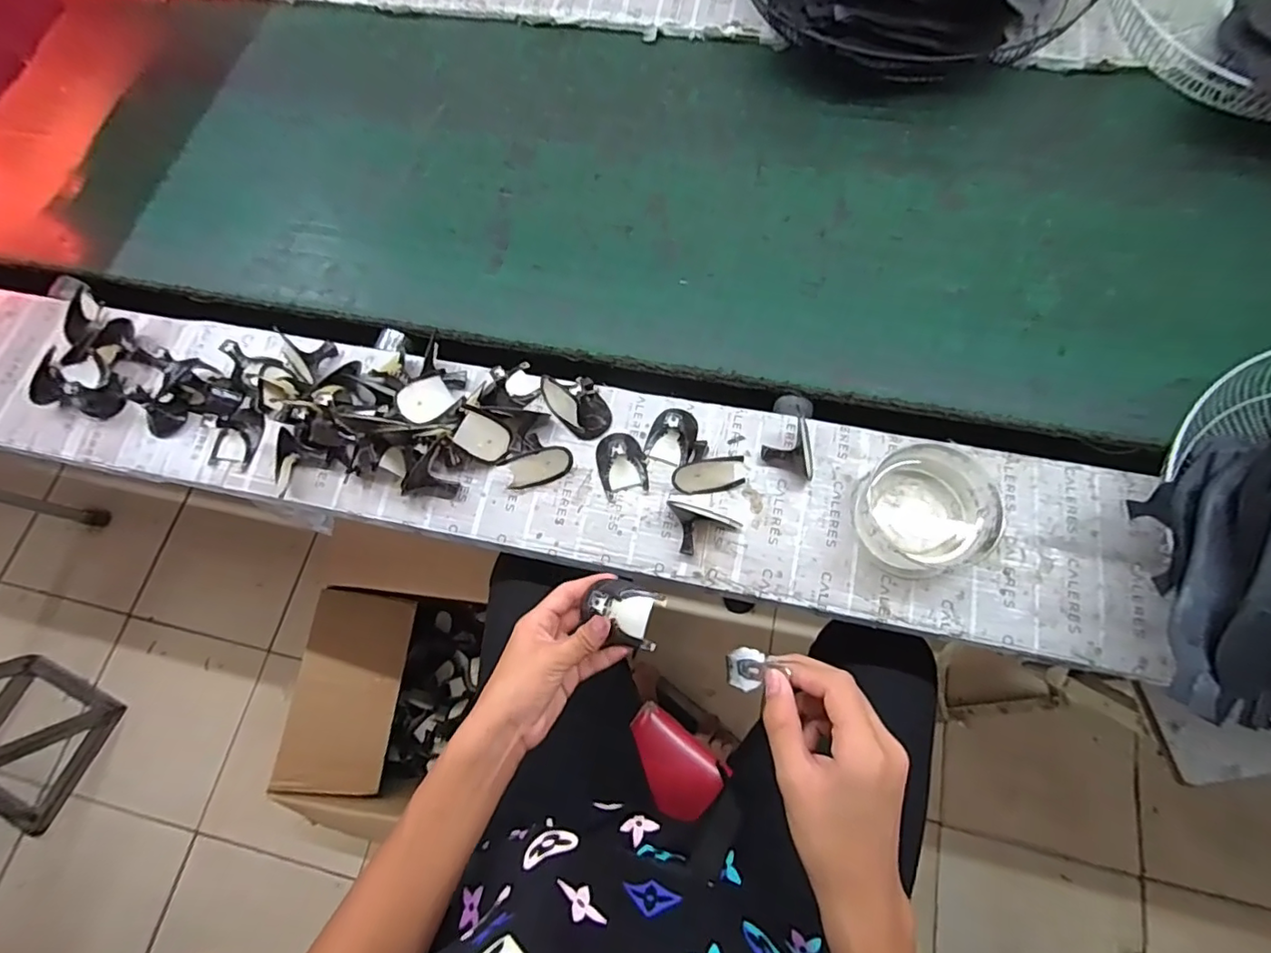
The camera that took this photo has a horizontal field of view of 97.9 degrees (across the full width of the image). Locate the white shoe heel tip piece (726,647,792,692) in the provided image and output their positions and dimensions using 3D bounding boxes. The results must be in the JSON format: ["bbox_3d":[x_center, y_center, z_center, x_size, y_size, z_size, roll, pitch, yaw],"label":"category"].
[{"bbox_3d":[0.078,0.135,0.388,0.028,0.009,0.028,2,78,45],"label":"white shoe heel tip piece"}]

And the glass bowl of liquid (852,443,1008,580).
[{"bbox_3d":[0.276,0.035,0.529,0.111,0.066,0.112,-1,72,3],"label":"glass bowl of liquid"}]

